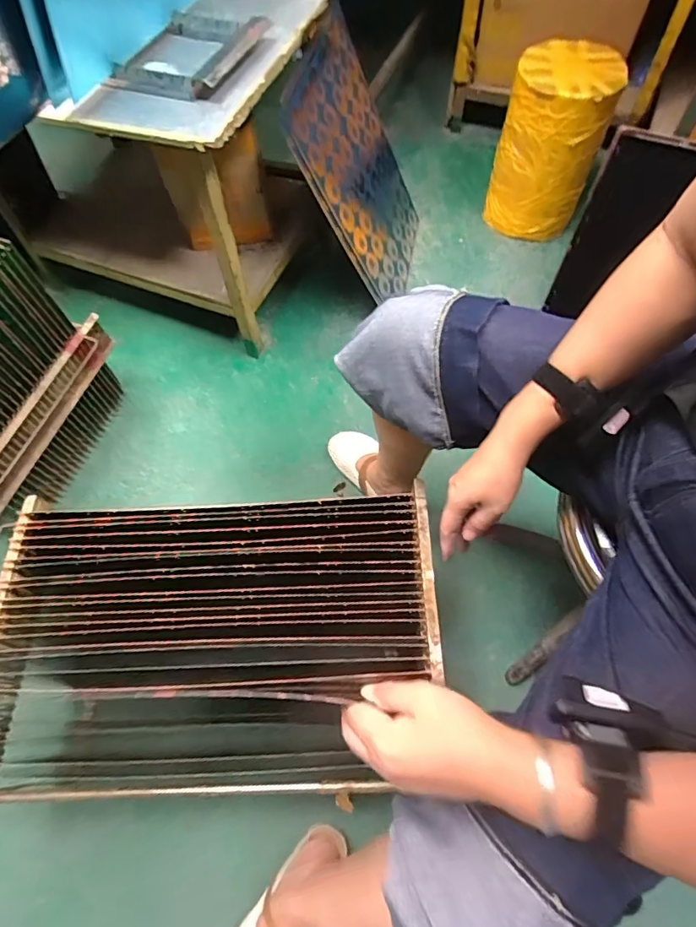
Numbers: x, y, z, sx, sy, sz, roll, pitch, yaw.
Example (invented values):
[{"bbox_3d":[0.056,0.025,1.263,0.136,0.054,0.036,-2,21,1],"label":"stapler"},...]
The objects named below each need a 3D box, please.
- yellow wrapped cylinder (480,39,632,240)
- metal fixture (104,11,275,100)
[{"bbox_3d":[0.486,-0.772,1.227,0.227,0.341,0.252,14,64,7],"label":"yellow wrapped cylinder"},{"bbox_3d":[-0.236,-0.643,0.778,0.183,0.030,0.230,12,64,9],"label":"metal fixture"}]

